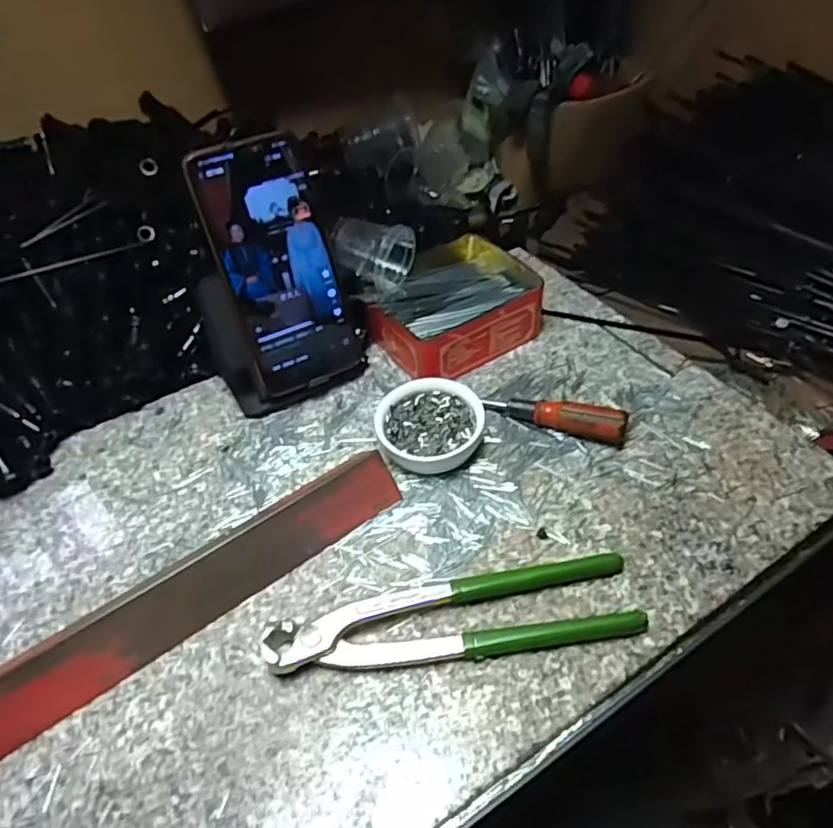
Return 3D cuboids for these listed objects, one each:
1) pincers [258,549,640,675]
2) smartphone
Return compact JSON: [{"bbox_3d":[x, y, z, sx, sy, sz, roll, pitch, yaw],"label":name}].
[{"bbox_3d":[0.020,0.110,0.335,0.198,0.017,0.045,-8,46,-3],"label":"pincers"},{"bbox_3d":[-0.095,-0.099,0.427,0.078,0.166,0.012,-24,26,-18],"label":"smartphone"}]

